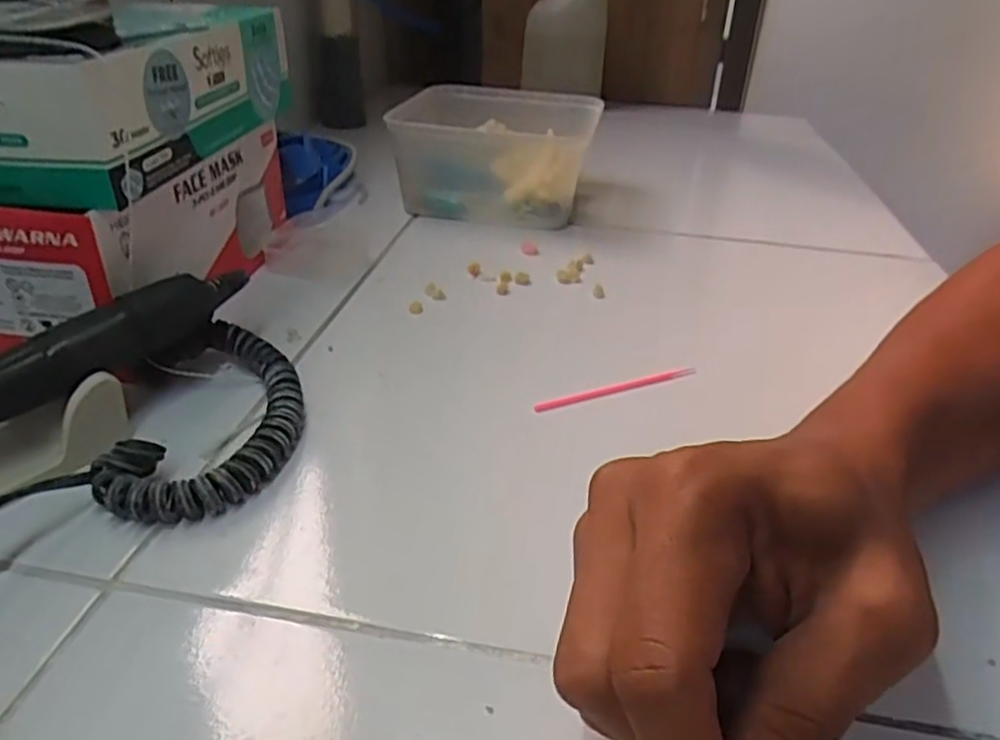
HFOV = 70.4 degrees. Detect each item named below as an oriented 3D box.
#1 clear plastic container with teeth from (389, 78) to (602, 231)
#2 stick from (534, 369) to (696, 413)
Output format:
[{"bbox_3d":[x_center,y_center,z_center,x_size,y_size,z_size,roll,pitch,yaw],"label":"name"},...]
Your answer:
[{"bbox_3d":[0.005,-0.196,0.635,0.139,0.079,0.201,10,33,11],"label":"clear plastic container with teeth"},{"bbox_3d":[0.061,0.009,0.361,0.098,0.007,0.005,-12,35,-23],"label":"stick"}]

